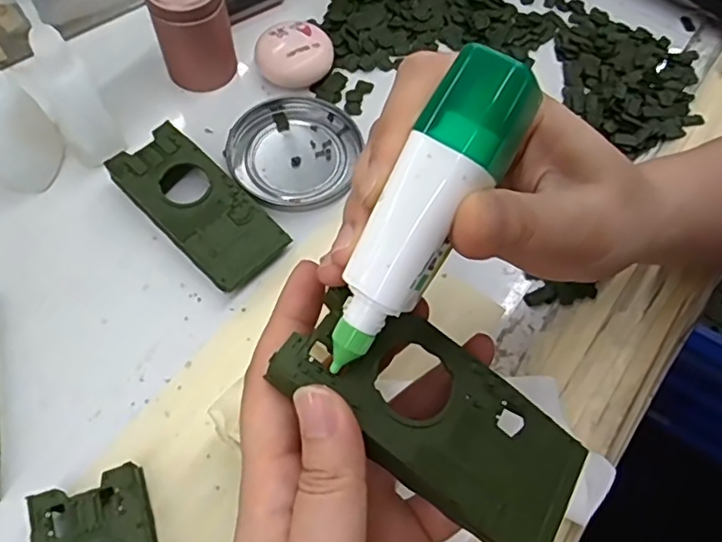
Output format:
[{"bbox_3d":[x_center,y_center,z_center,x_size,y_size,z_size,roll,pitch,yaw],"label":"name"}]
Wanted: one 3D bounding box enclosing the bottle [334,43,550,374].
[{"bbox_3d":[0.017,-0.015,0.171,0.024,0.018,0.096,31,97,13],"label":"bottle"}]

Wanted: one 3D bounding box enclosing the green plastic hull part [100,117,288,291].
[{"bbox_3d":[-0.090,-0.036,0.337,0.103,0.020,0.046,41,68,17],"label":"green plastic hull part"}]

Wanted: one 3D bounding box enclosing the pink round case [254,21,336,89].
[{"bbox_3d":[-0.042,-0.136,0.388,0.048,0.023,0.038,-6,63,-5],"label":"pink round case"}]

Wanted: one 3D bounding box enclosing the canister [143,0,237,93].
[{"bbox_3d":[-0.101,-0.149,0.367,0.043,0.068,0.041,-13,65,-9],"label":"canister"}]

